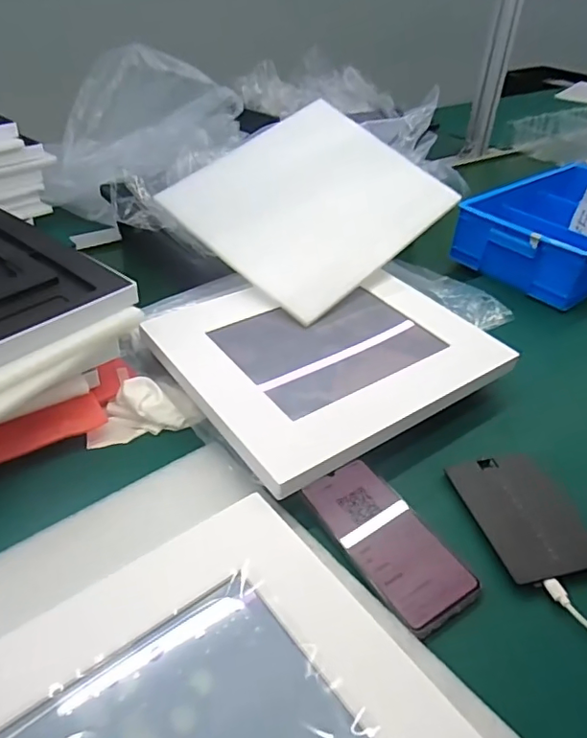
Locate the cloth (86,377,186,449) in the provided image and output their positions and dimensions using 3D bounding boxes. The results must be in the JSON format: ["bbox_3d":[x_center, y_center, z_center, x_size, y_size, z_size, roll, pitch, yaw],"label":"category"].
[{"bbox_3d":[-0.153,0.038,0.516,0.084,0.024,0.058,-11,41,-18],"label":"cloth"}]

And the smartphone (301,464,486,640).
[{"bbox_3d":[0.073,0.132,0.427,0.070,0.009,0.144,-21,49,-26],"label":"smartphone"}]

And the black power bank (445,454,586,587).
[{"bbox_3d":[0.194,0.118,0.457,0.088,0.005,0.118,-8,44,-14],"label":"black power bank"}]

